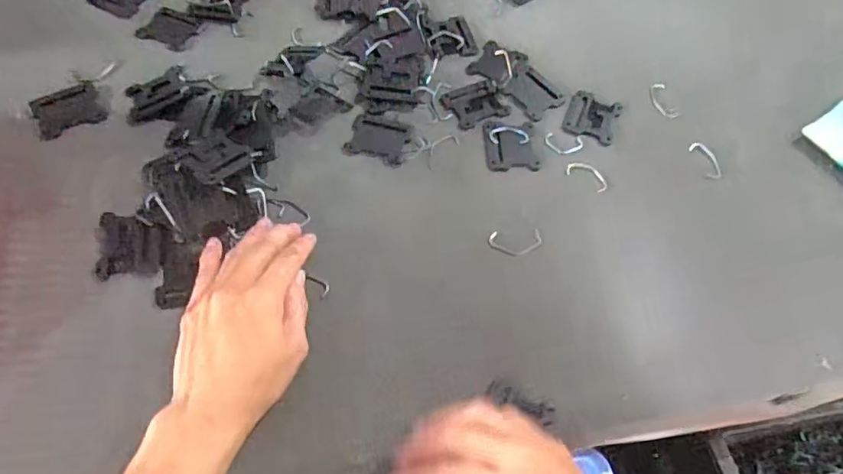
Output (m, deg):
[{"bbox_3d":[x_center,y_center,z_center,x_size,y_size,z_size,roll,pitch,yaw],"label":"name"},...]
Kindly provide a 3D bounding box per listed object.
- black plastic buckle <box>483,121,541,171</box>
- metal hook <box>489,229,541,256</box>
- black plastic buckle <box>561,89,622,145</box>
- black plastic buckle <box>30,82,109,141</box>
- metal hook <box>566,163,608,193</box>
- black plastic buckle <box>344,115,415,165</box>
[{"bbox_3d":[0.075,-0.077,0.465,0.043,0.006,0.049,-2,60,-5],"label":"black plastic buckle"},{"bbox_3d":[0.071,0.003,0.414,0.042,0.005,0.022,-5,57,-8],"label":"metal hook"},{"bbox_3d":[0.149,-0.106,0.487,0.043,0.007,0.051,22,61,9],"label":"black plastic buckle"},{"bbox_3d":[-0.289,-0.103,0.459,0.052,0.006,0.046,-28,65,-19],"label":"black plastic buckle"},{"bbox_3d":[0.137,-0.051,0.455,0.036,0.004,0.019,33,60,16],"label":"metal hook"},{"bbox_3d":[-0.036,-0.081,0.461,0.050,0.004,0.044,13,60,3],"label":"black plastic buckle"}]

